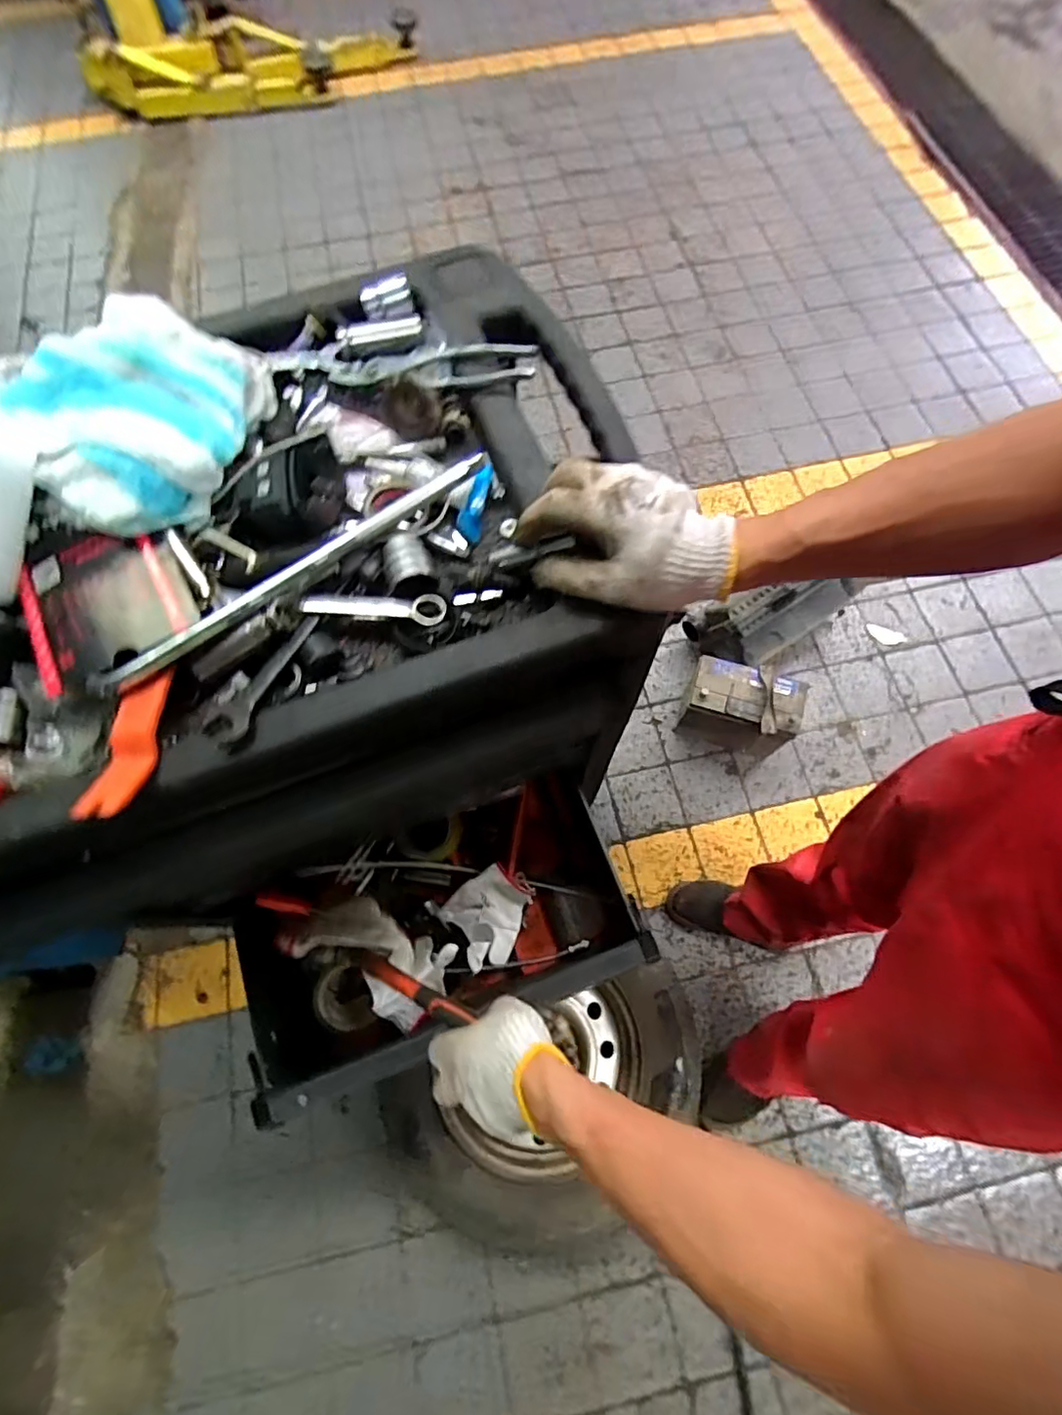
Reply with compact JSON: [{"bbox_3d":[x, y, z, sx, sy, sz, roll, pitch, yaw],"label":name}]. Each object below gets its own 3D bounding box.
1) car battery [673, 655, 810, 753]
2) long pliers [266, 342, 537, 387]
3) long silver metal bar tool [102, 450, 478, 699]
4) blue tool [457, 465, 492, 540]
[{"bbox_3d":[0.479,0.005,1.335,0.246,0.224,0.160,17,71,9],"label":"car battery"},{"bbox_3d":[-0.123,-0.330,0.548,0.254,0.023,0.045,8,82,12],"label":"long pliers"},{"bbox_3d":[-0.178,-0.106,0.464,0.341,0.024,0.022,-34,73,-10],"label":"long silver metal bar tool"},{"bbox_3d":[-0.048,-0.180,0.503,0.020,0.019,0.070,11,70,7],"label":"blue tool"}]

